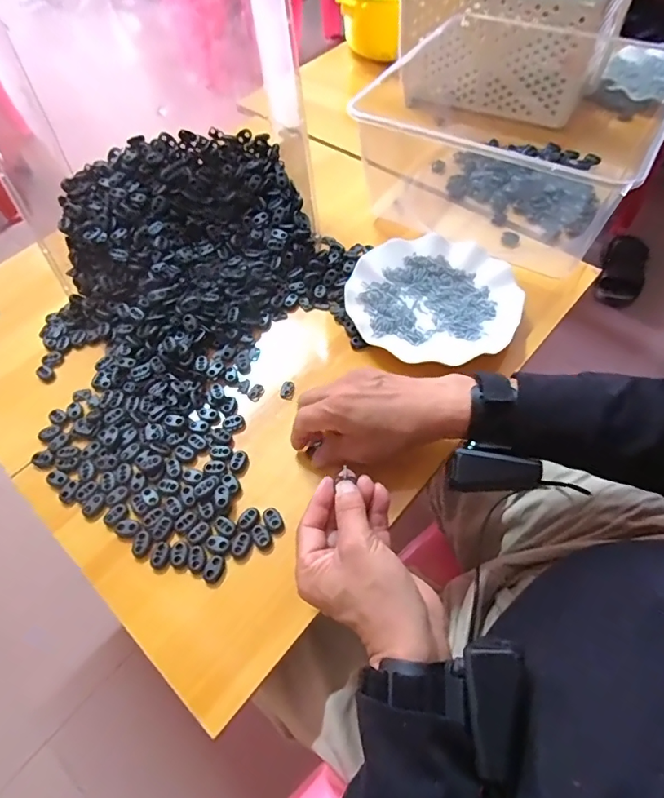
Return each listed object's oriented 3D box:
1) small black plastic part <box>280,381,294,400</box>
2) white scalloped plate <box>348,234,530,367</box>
[{"bbox_3d":[-0.045,-0.009,0.480,0.013,0.007,0.017,9,57,10],"label":"small black plastic part"},{"bbox_3d":[0.110,-0.112,0.519,0.178,0.024,0.174,-2,56,3],"label":"white scalloped plate"}]

